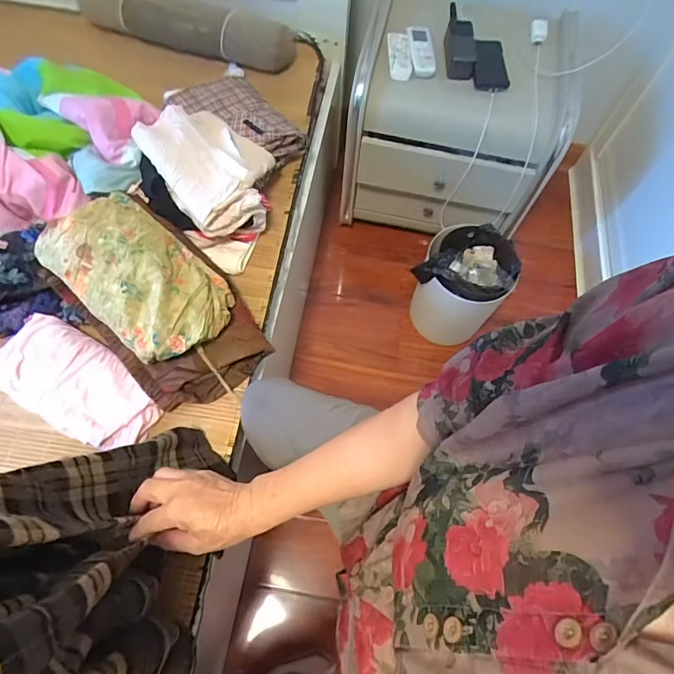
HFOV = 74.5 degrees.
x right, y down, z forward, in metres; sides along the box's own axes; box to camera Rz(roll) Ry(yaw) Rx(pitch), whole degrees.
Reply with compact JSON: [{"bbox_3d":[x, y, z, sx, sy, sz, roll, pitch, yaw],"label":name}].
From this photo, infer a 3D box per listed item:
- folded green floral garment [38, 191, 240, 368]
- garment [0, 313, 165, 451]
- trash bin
[{"bbox_3d":[-0.288,-0.104,0.651,0.271,0.072,0.184,41,69,15],"label":"folded green floral garment"},{"bbox_3d":[-0.395,0.068,0.660,0.264,0.042,0.131,32,67,11],"label":"garment"},{"bbox_3d":[0.317,-0.136,1.120,0.196,0.274,0.231,34,67,12],"label":"trash bin"}]

